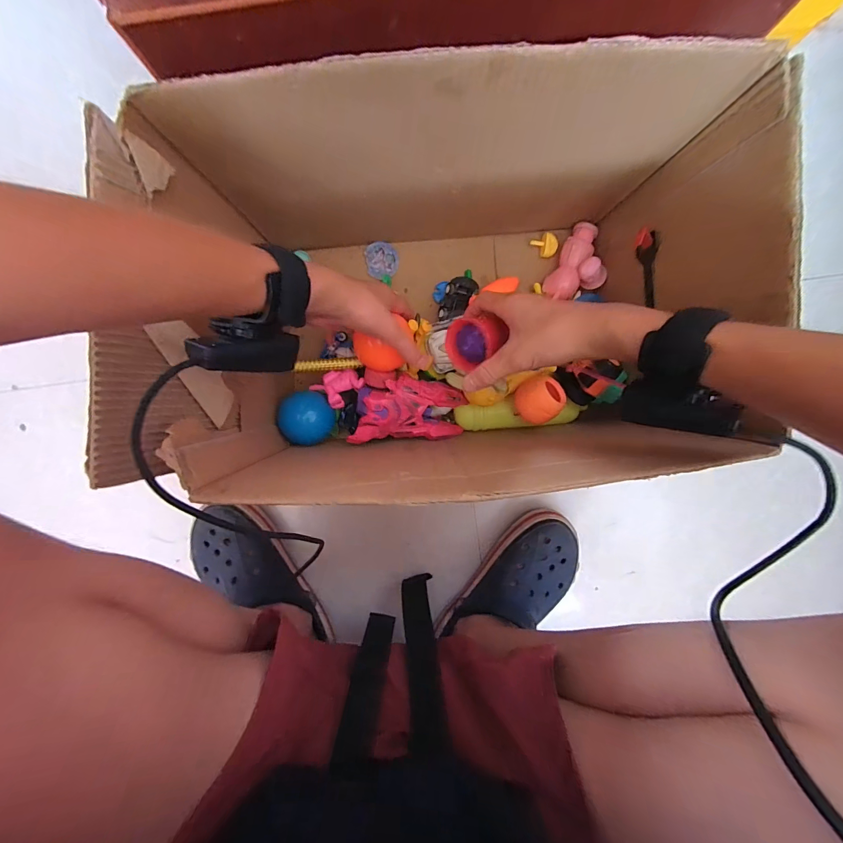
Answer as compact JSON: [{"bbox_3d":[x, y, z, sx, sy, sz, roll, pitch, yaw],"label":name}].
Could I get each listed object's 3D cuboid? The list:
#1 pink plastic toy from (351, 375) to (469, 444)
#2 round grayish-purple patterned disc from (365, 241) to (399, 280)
[{"bbox_3d":[-0.016,-0.014,0.418,0.136,0.038,0.073,-2,92,-2],"label":"pink plastic toy"},{"bbox_3d":[-0.050,-0.209,0.465,0.040,0.012,0.041,0,91,-2],"label":"round grayish-purple patterned disc"}]

